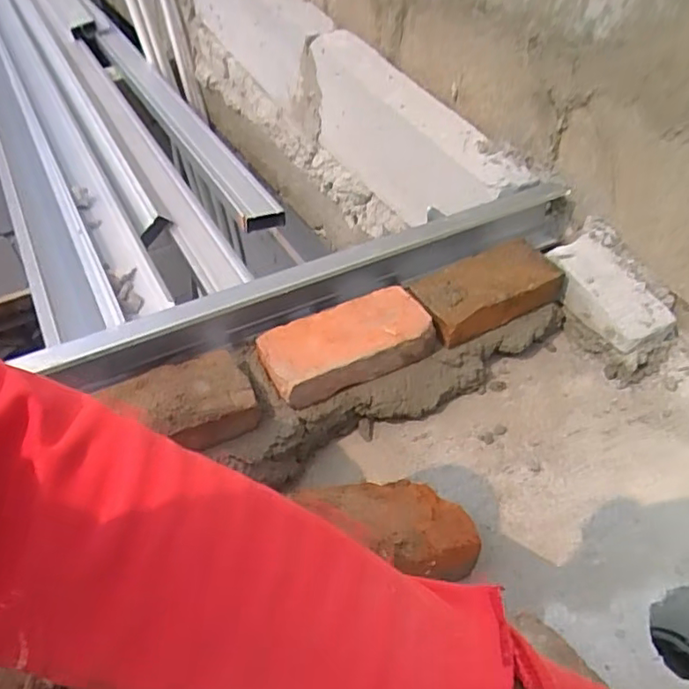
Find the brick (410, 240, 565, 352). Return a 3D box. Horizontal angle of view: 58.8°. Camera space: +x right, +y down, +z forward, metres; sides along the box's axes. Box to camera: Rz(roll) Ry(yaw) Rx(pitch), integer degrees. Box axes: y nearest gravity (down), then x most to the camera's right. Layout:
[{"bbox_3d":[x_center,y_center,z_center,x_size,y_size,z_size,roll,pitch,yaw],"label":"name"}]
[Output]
[{"bbox_3d":[0.169,-0.066,0.717,0.179,0.047,0.081,-21,47,-18],"label":"brick"}]

